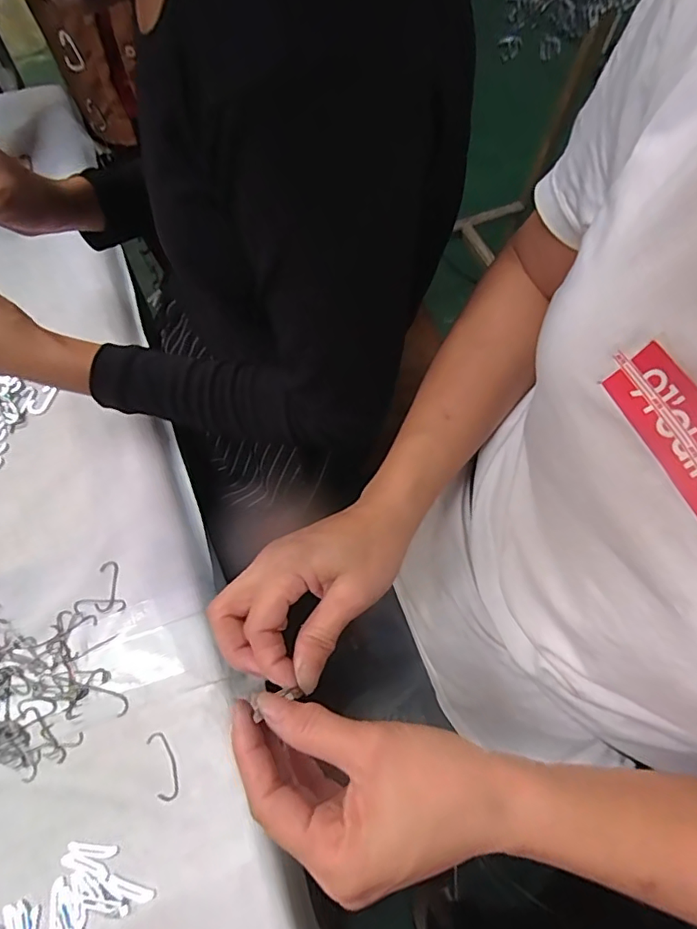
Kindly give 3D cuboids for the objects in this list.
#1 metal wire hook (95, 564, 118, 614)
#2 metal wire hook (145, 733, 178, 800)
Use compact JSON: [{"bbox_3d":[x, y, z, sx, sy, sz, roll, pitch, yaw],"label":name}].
[{"bbox_3d":[-0.214,0.107,0.461,0.016,0.004,0.044,-1,66,-4],"label":"metal wire hook"},{"bbox_3d":[-0.144,0.234,0.405,0.018,0.004,0.049,-19,68,-11],"label":"metal wire hook"}]

